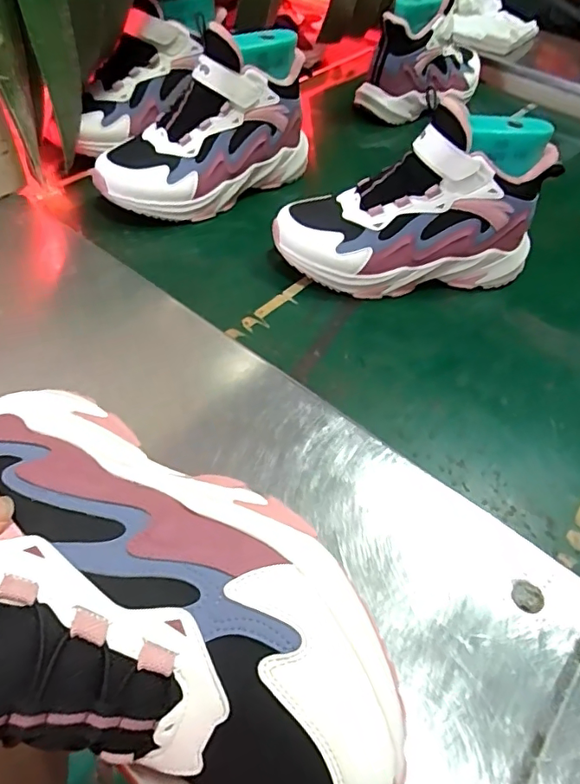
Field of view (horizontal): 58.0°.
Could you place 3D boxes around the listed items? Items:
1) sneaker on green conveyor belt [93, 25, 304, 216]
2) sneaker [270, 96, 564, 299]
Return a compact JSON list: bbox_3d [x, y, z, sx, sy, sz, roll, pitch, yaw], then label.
[{"bbox_3d":[-0.086,-0.283,0.563,0.248,0.140,0.079,-35,62,-26],"label":"sneaker on green conveyor belt"},{"bbox_3d":[0.117,-0.177,0.495,0.255,0.142,0.085,-5,53,-7],"label":"sneaker"}]

